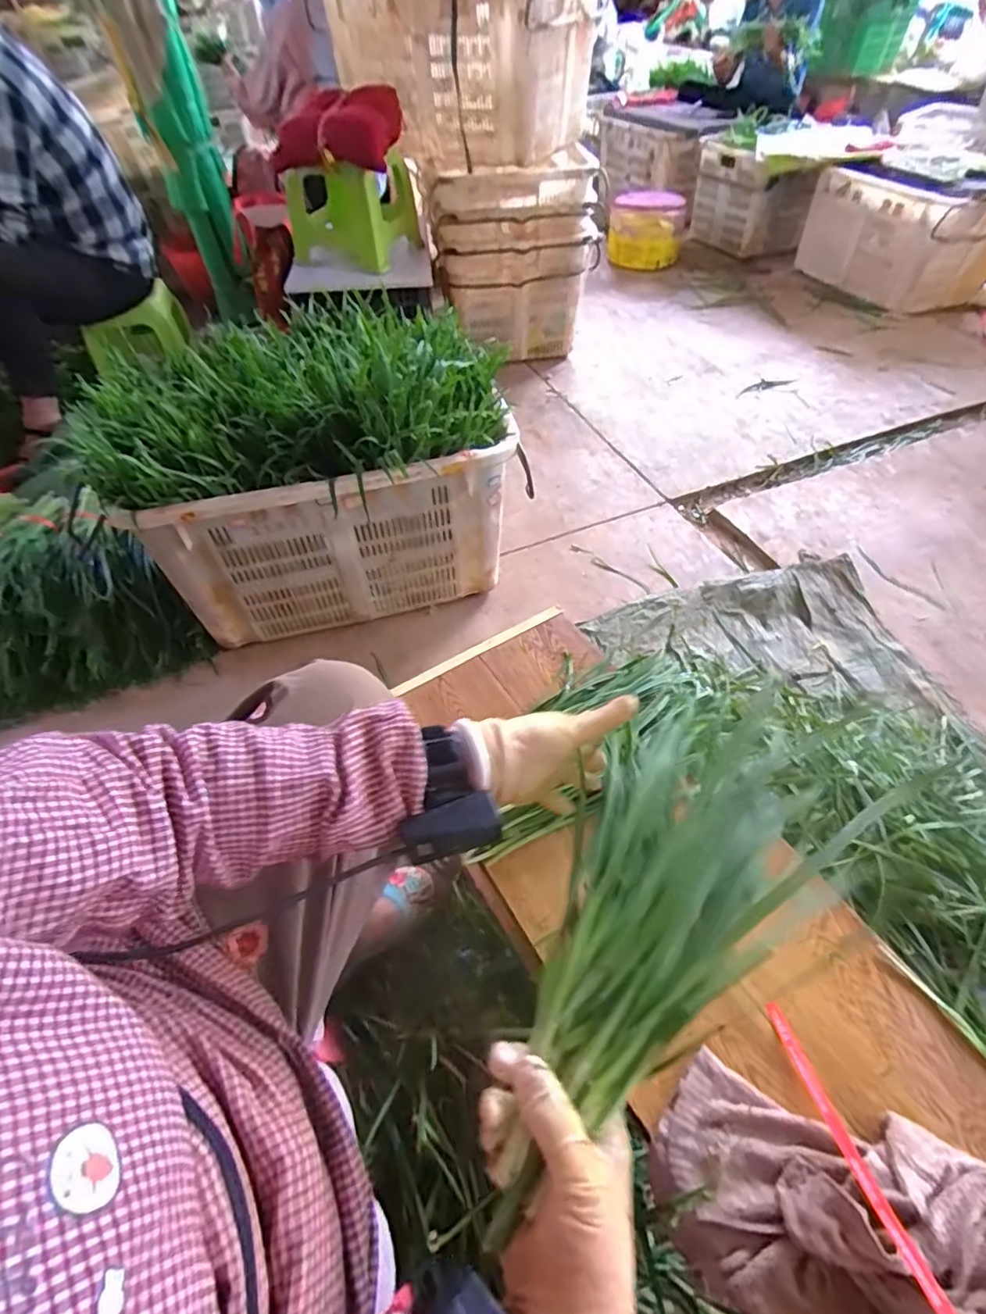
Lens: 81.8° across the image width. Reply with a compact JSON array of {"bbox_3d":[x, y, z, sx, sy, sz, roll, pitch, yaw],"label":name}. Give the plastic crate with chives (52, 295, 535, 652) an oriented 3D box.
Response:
[{"bbox_3d":[-0.307,-0.344,1.109,0.660,0.456,0.439,-8,51,-5],"label":"plastic crate with chives"}]

